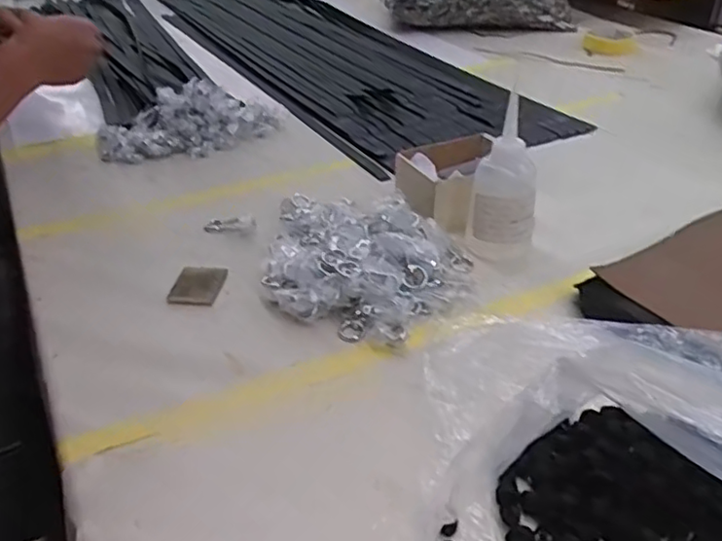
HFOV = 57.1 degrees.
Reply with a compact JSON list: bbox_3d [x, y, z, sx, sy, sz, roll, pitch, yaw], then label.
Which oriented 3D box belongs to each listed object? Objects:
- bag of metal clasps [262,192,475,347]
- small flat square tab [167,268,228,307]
[{"bbox_3d":[0.006,-0.018,0.611,0.189,0.048,0.207,2,35,5],"label":"bag of metal clasps"},{"bbox_3d":[-0.147,0.014,0.600,0.042,0.006,0.052,8,36,4],"label":"small flat square tab"}]

